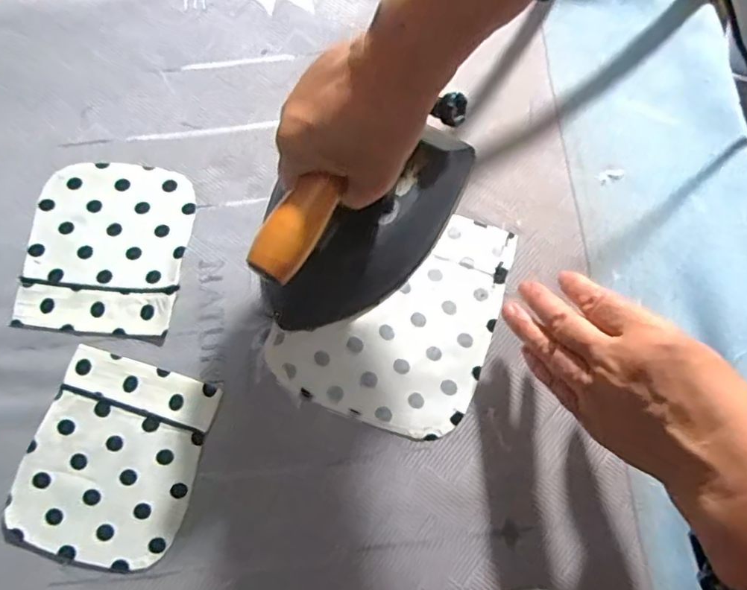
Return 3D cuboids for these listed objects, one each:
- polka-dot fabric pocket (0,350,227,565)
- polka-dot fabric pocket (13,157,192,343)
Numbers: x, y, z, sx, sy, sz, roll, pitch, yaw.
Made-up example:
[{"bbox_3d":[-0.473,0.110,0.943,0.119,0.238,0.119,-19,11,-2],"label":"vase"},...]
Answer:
[{"bbox_3d":[-0.185,0.117,0.398,0.116,0.006,0.136,16,77,3],"label":"polka-dot fabric pocket"},{"bbox_3d":[-0.208,-0.039,0.436,0.120,0.005,0.136,5,77,0],"label":"polka-dot fabric pocket"}]

